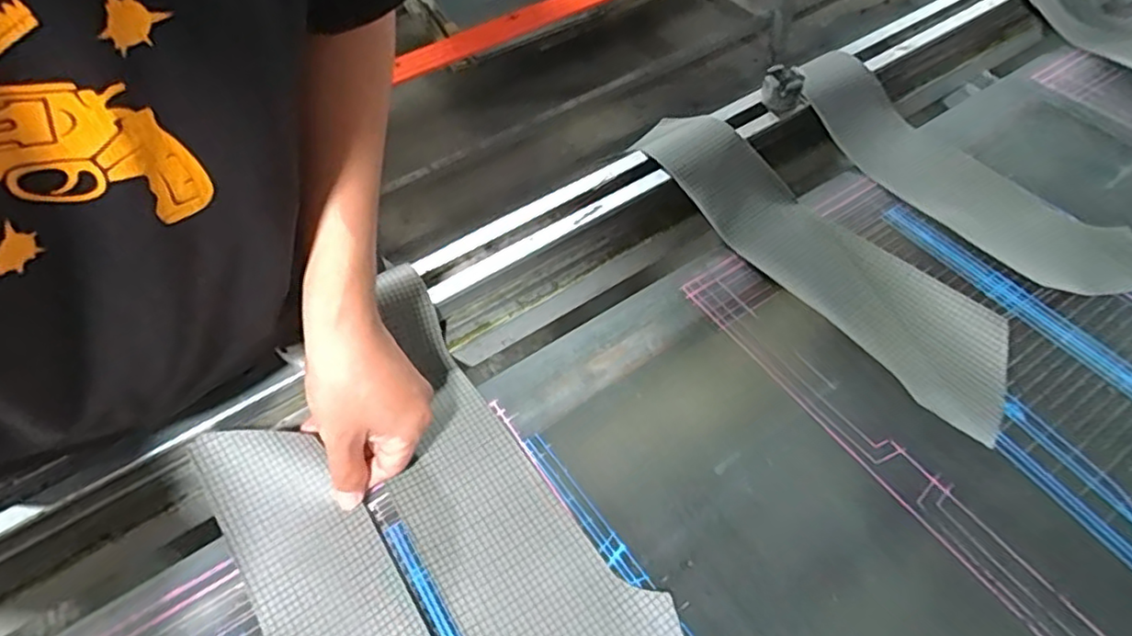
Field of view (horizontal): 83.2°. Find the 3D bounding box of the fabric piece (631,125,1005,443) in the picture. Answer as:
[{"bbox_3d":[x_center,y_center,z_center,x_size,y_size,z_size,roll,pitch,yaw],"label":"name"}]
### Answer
[{"bbox_3d":[0.209,-0.070,0.563,0.091,0.035,0.396,-31,58,-18],"label":"fabric piece"}]

